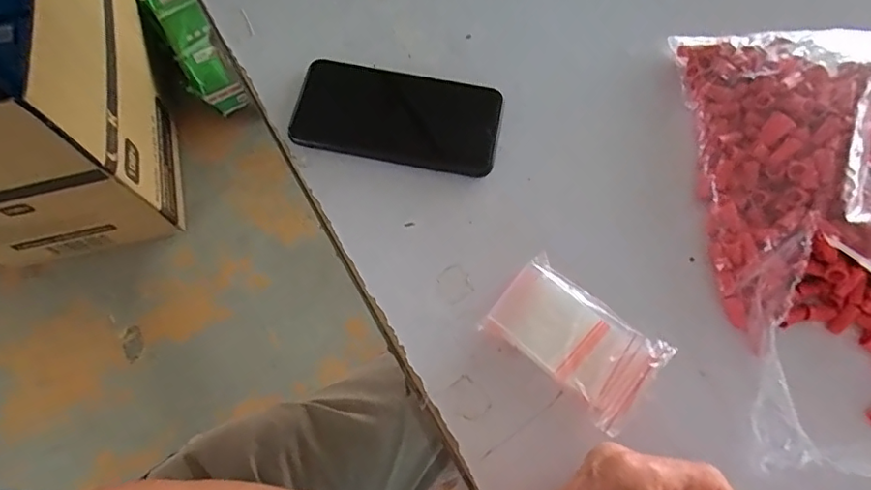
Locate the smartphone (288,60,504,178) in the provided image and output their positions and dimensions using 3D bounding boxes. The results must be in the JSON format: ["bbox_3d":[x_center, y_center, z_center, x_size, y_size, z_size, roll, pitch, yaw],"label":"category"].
[{"bbox_3d":[-0.030,-0.098,0.422,0.158,0.014,0.079,12,71,5],"label":"smartphone"}]

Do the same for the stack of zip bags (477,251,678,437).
[{"bbox_3d":[0.093,0.063,0.364,0.109,0.026,0.066,39,76,13],"label":"stack of zip bags"}]

